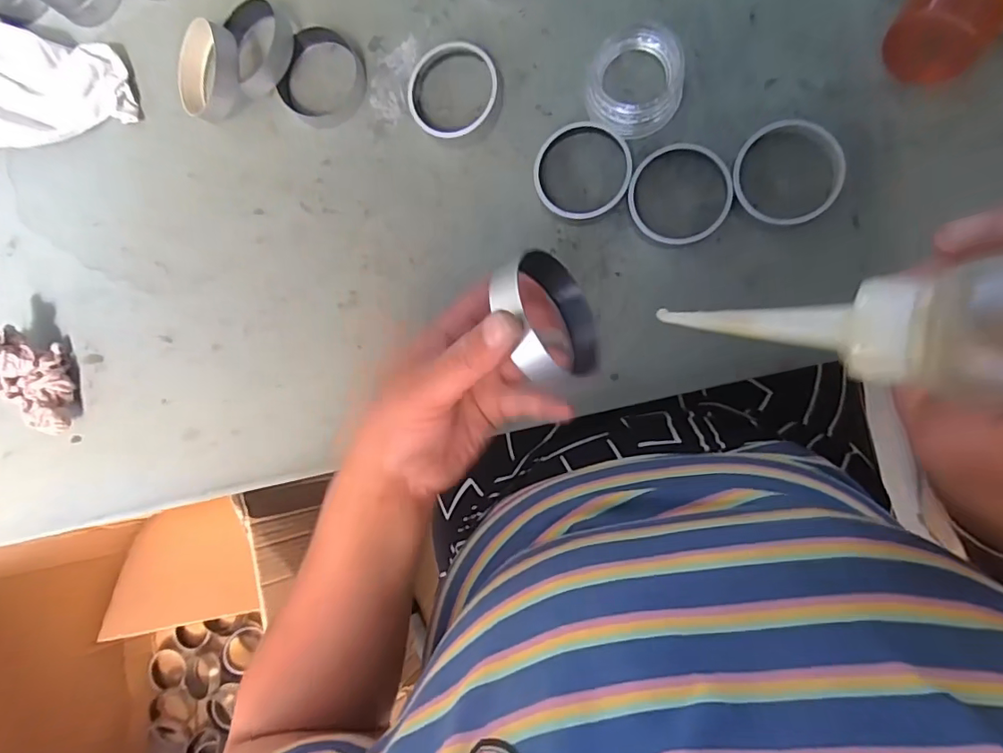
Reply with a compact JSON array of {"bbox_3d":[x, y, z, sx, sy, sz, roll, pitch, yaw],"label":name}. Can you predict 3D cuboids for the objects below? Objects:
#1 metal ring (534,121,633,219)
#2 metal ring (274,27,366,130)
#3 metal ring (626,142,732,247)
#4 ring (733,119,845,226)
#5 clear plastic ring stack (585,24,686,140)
[{"bbox_3d":[0.058,-0.148,0.368,0.067,0.020,0.066,0,93,9],"label":"metal ring"},{"bbox_3d":[-0.142,-0.235,0.401,0.069,0.012,0.068,0,93,9],"label":"metal ring"},{"bbox_3d":[0.124,-0.127,0.358,0.069,0.017,0.069,0,93,9],"label":"metal ring"},{"bbox_3d":[0.192,-0.136,0.344,0.067,0.019,0.069,0,93,9],"label":"ring"},{"bbox_3d":[0.096,-0.207,0.356,0.071,0.025,0.067,-15,90,10],"label":"clear plastic ring stack"}]

